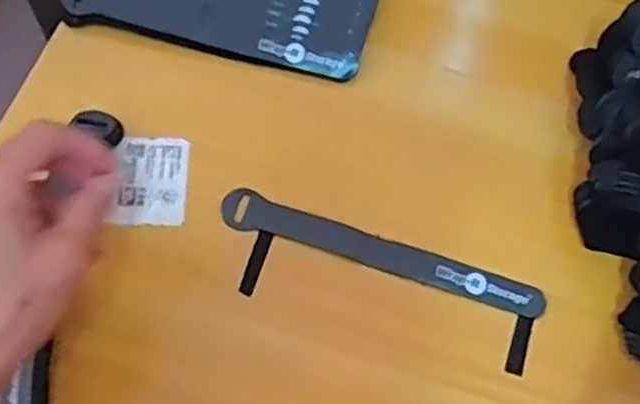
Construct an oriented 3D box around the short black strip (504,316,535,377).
[{"bbox_3d":[0.116,0.083,0.423,0.011,0.004,0.034,20,68,5],"label":"short black strip"}]

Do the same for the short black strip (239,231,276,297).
[{"bbox_3d":[-0.037,0.036,0.435,0.009,0.004,0.040,17,67,4],"label":"short black strip"}]

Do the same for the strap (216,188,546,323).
[{"bbox_3d":[0.037,0.031,0.442,0.197,0.005,0.023,17,65,5],"label":"strap"}]

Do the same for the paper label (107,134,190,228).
[{"bbox_3d":[-0.104,-0.013,0.450,0.044,0.009,0.062,-1,67,-3],"label":"paper label"}]

